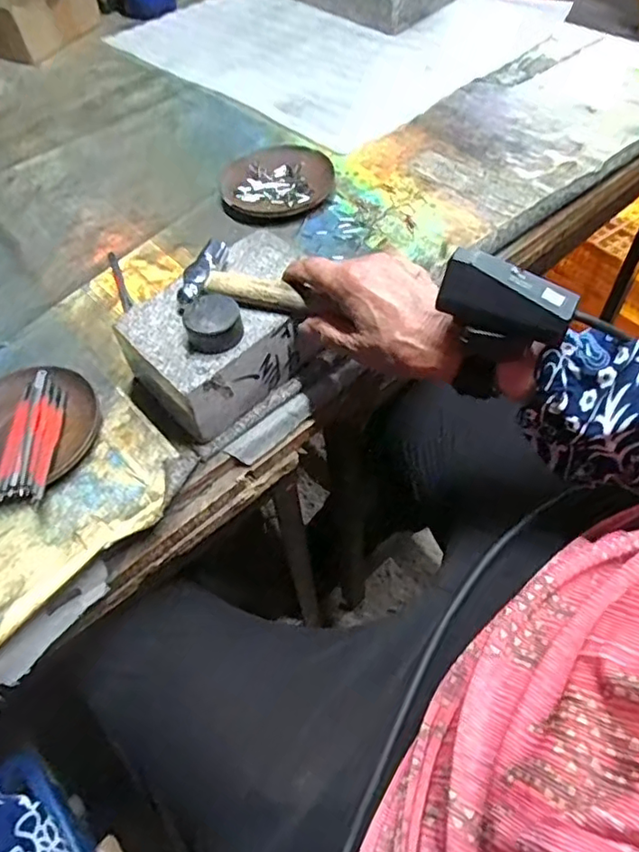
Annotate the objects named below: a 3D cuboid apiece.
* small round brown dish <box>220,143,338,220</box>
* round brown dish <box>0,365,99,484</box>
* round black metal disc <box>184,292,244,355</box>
[{"bbox_3d":[-0.044,-0.254,0.601,0.114,0.016,0.106,-1,54,1],"label":"small round brown dish"},{"bbox_3d":[-0.215,0.003,0.428,0.100,0.026,0.112,18,57,14],"label":"round brown dish"},{"bbox_3d":[-0.072,-0.072,0.400,0.036,0.026,0.040,-10,55,-6],"label":"round black metal disc"}]

